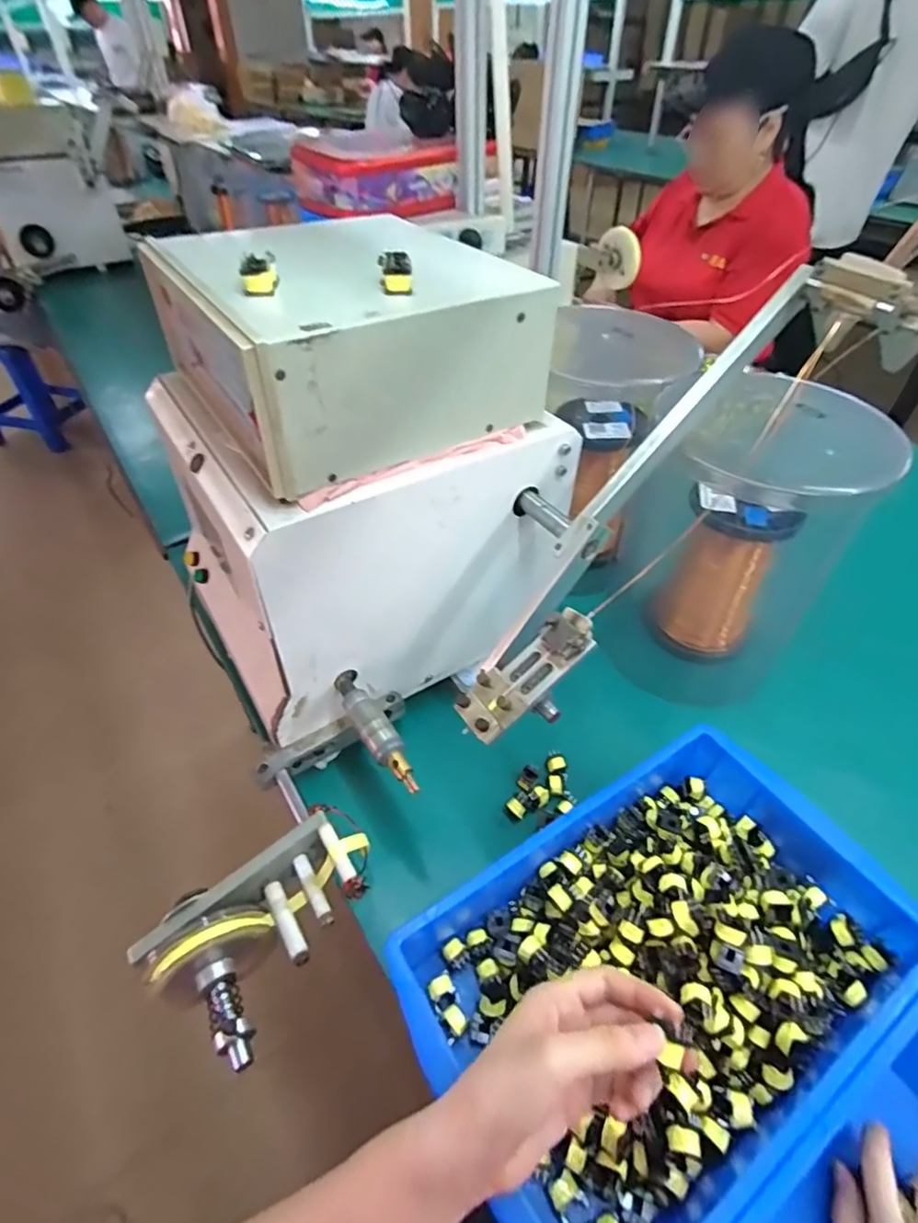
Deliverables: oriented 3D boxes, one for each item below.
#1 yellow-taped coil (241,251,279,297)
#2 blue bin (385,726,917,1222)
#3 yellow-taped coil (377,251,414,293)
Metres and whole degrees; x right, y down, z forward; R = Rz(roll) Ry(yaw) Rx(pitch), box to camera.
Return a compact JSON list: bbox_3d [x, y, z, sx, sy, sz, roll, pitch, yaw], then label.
[{"bbox_3d":[-0.143,-0.242,0.414,0.025,0.020,0.031,-12,47,-10],"label":"yellow-taped coil"},{"bbox_3d":[0.154,0.262,0.442,0.366,0.086,0.231,-25,51,-21],"label":"blue bin"},{"bbox_3d":[-0.045,-0.245,0.414,0.023,0.021,0.022,-4,46,-3],"label":"yellow-taped coil"}]

